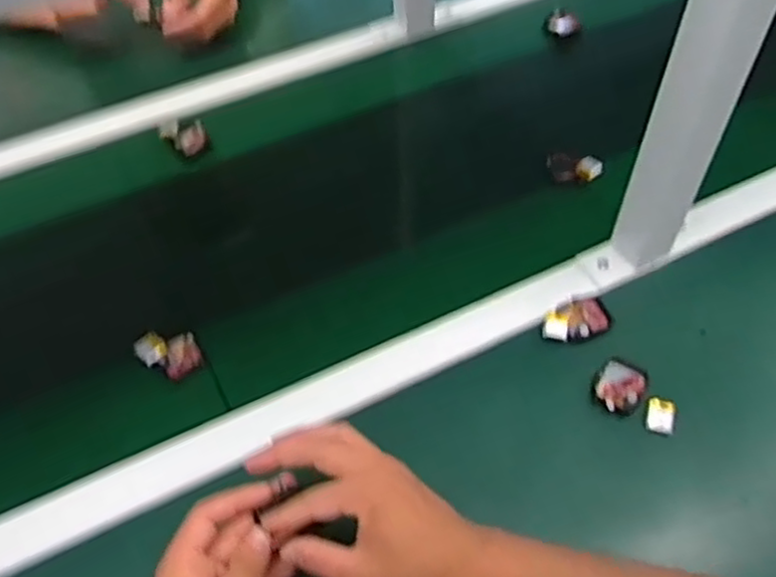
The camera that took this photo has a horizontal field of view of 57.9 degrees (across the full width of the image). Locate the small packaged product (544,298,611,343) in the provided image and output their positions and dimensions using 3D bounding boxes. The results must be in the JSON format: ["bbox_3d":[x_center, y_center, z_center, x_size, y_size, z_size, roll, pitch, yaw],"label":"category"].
[{"bbox_3d":[0.163,0.028,0.608,0.062,0.010,0.034,-20,55,-13],"label":"small packaged product"}]

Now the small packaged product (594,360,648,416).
[{"bbox_3d":[0.189,0.081,0.573,0.038,0.011,0.044,30,59,22],"label":"small packaged product"}]

